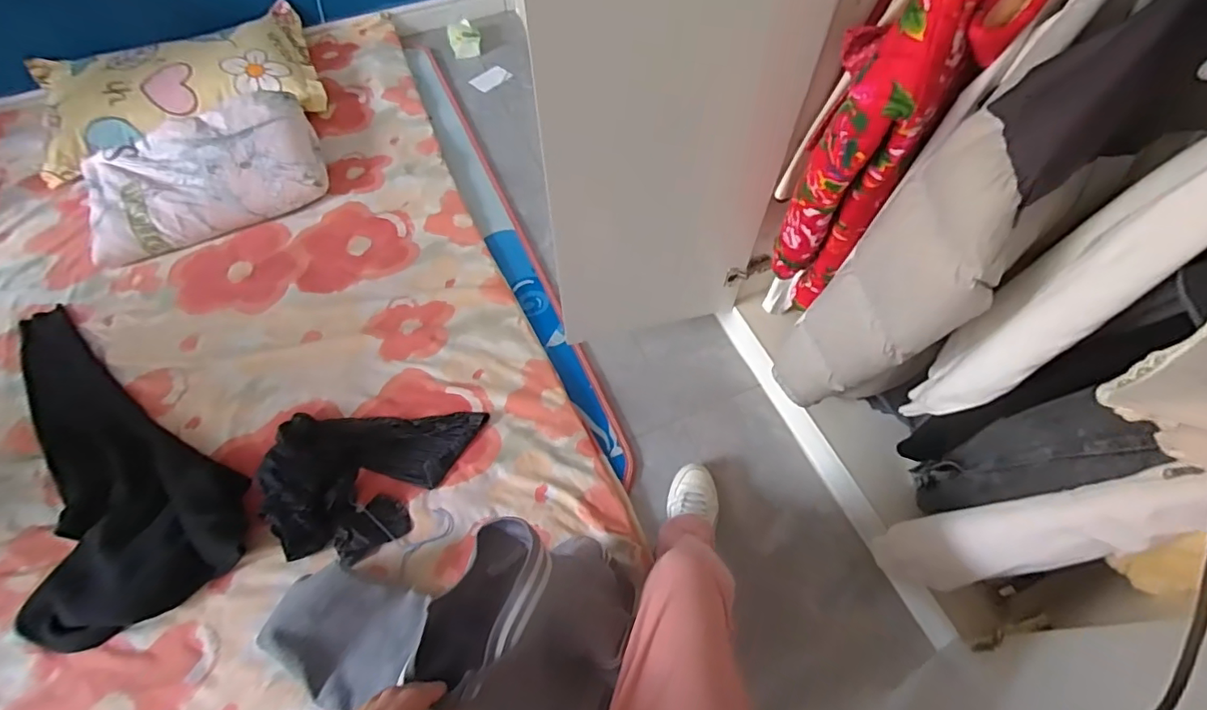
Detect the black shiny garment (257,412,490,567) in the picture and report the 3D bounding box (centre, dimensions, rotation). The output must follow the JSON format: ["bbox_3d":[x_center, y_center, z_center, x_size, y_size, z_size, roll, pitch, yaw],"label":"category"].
[{"bbox_3d":[-0.459,0.238,1.070,0.392,0.107,0.299,0,60,1],"label":"black shiny garment"}]

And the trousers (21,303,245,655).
[{"bbox_3d":[-1.097,0.199,1.121,0.902,0.111,0.393,38,67,20],"label":"trousers"}]

